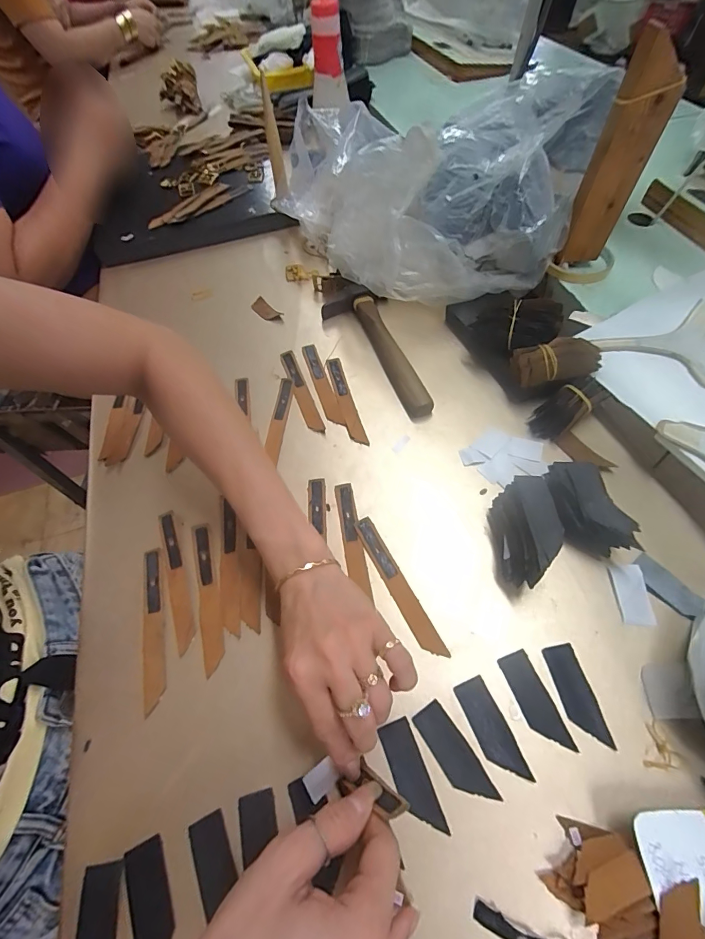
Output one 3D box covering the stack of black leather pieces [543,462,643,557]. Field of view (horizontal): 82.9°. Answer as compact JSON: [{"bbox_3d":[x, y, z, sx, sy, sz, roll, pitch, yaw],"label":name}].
[{"bbox_3d":[0.193,0.034,0.335,0.049,0.039,0.085,-15,59,-6],"label":"stack of black leather pieces"}]

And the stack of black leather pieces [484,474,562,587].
[{"bbox_3d":[0.137,0.051,0.320,0.039,0.056,0.078,-4,58,1],"label":"stack of black leather pieces"}]

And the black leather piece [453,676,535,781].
[{"bbox_3d":[0.096,0.180,0.276,0.023,0.004,0.063,-21,60,-10],"label":"black leather piece"}]

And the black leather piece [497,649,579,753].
[{"bbox_3d":[0.130,0.165,0.284,0.023,0.004,0.063,-18,59,-8],"label":"black leather piece"}]

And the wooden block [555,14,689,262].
[{"bbox_3d":[0.266,-0.302,0.412,0.053,0.193,0.034,23,63,16],"label":"wooden block"}]

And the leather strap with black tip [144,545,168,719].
[{"bbox_3d":[-0.161,0.124,0.324,0.018,0.004,0.125,-14,59,-5],"label":"leather strap with black tip"}]

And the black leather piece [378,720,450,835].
[{"bbox_3d":[0.039,0.204,0.265,0.023,0.004,0.064,-19,59,-8],"label":"black leather piece"}]

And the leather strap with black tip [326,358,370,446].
[{"bbox_3d":[-0.008,-0.077,0.440,0.016,0.004,0.124,-18,62,1],"label":"leather strap with black tip"}]

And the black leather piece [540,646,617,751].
[{"bbox_3d":[0.159,0.160,0.283,0.023,0.004,0.064,-11,59,-4],"label":"black leather piece"}]

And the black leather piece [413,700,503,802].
[{"bbox_3d":[0.069,0.193,0.270,0.024,0.004,0.063,-30,62,-15],"label":"black leather piece"}]

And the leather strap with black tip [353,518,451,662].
[{"bbox_3d":[0.037,0.094,0.330,0.018,0.005,0.124,-26,61,-12],"label":"leather strap with black tip"}]

